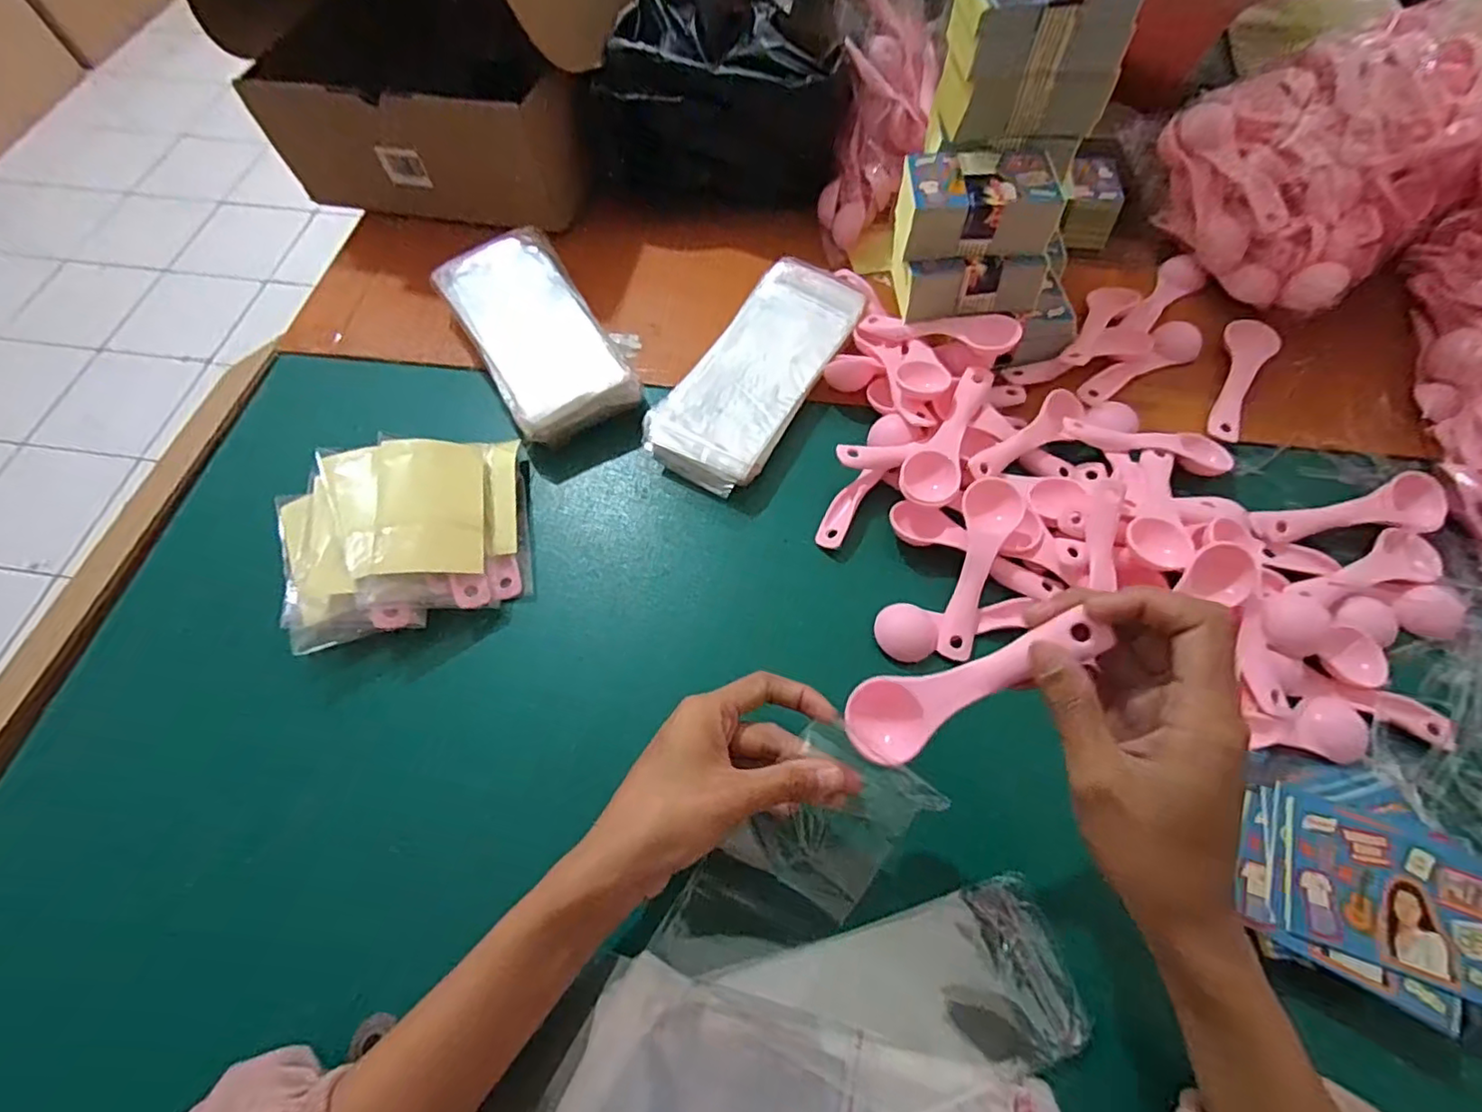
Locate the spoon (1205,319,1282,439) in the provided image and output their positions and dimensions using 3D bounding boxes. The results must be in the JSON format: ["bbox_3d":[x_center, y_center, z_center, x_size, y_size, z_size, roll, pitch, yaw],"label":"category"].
[{"bbox_3d":[0.361,-0.130,0.454,0.032,0.018,0.110,28,67,14],"label":"spoon"}]

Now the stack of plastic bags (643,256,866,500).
[{"bbox_3d":[0.010,-0.133,0.455,0.086,0.035,0.196,28,67,14],"label":"stack of plastic bags"}]

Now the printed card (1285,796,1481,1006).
[{"bbox_3d":[0.300,0.155,0.285,0.092,0.005,0.063,18,66,11],"label":"printed card"}]

